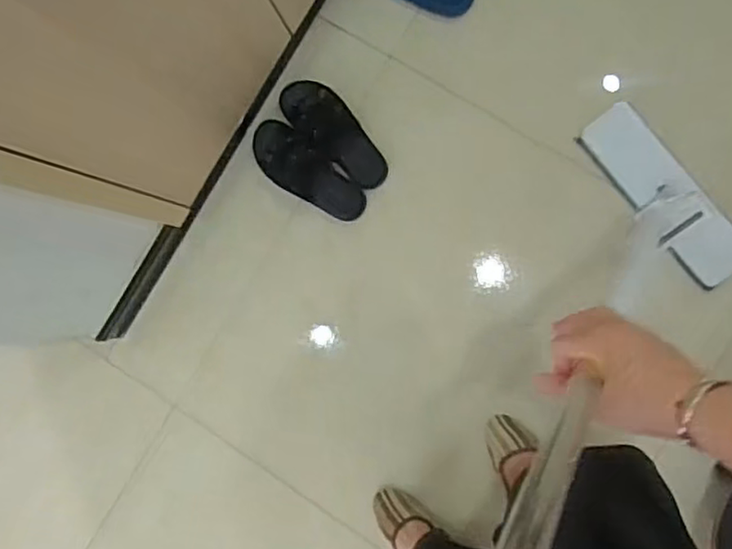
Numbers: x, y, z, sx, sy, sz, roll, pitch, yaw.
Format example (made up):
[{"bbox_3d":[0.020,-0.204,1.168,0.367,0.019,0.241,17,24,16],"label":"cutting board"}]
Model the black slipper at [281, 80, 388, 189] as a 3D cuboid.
[{"bbox_3d":[-0.062,-0.263,1.174,0.249,0.059,0.098,44,94,6],"label":"black slipper"}]

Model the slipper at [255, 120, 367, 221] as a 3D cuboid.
[{"bbox_3d":[-0.115,-0.189,1.178,0.243,0.073,0.097,38,93,6],"label":"slipper"}]

